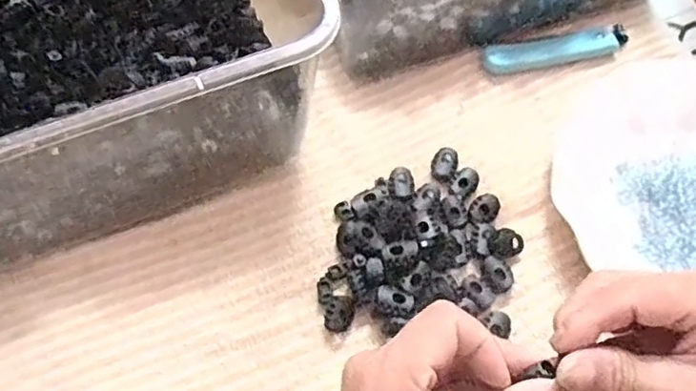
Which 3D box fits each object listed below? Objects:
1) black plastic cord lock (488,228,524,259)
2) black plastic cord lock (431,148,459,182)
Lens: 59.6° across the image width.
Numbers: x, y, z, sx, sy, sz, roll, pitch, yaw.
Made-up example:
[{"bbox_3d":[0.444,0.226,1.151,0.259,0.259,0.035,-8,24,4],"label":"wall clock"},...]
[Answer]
[{"bbox_3d":[0.097,0.030,0.379,0.022,0.010,0.017,-23,67,-11],"label":"black plastic cord lock"},{"bbox_3d":[0.064,-0.020,0.406,0.017,0.007,0.025,18,66,8],"label":"black plastic cord lock"}]

